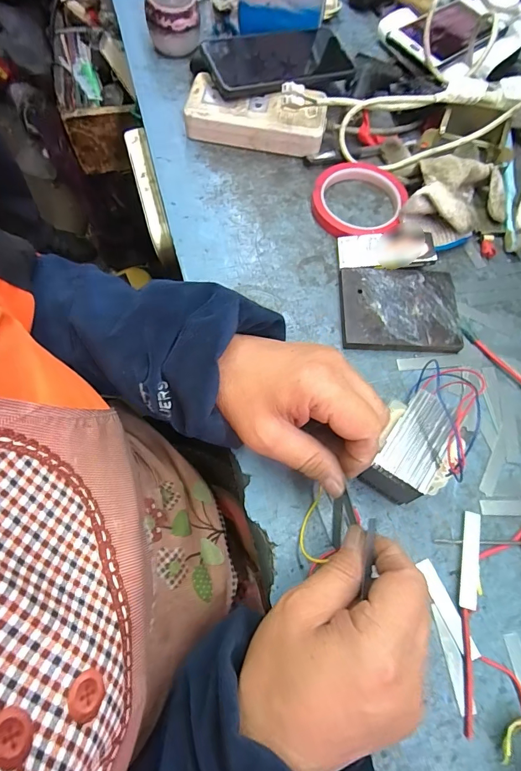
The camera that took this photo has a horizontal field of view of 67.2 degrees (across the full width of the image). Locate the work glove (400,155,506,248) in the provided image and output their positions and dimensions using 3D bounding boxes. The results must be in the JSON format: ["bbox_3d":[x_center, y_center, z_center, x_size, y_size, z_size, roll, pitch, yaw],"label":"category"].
[{"bbox_3d":[0.194,-0.190,0.393,0.123,0.045,0.085,-19,70,-9],"label":"work glove"}]

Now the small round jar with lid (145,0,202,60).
[{"bbox_3d":[-0.105,-0.440,0.473,0.060,0.060,0.056,-8,69,-5],"label":"small round jar with lid"}]

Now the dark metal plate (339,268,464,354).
[{"bbox_3d":[0.127,-0.069,0.362,0.106,0.015,0.082,3,69,-1],"label":"dark metal plate"}]

